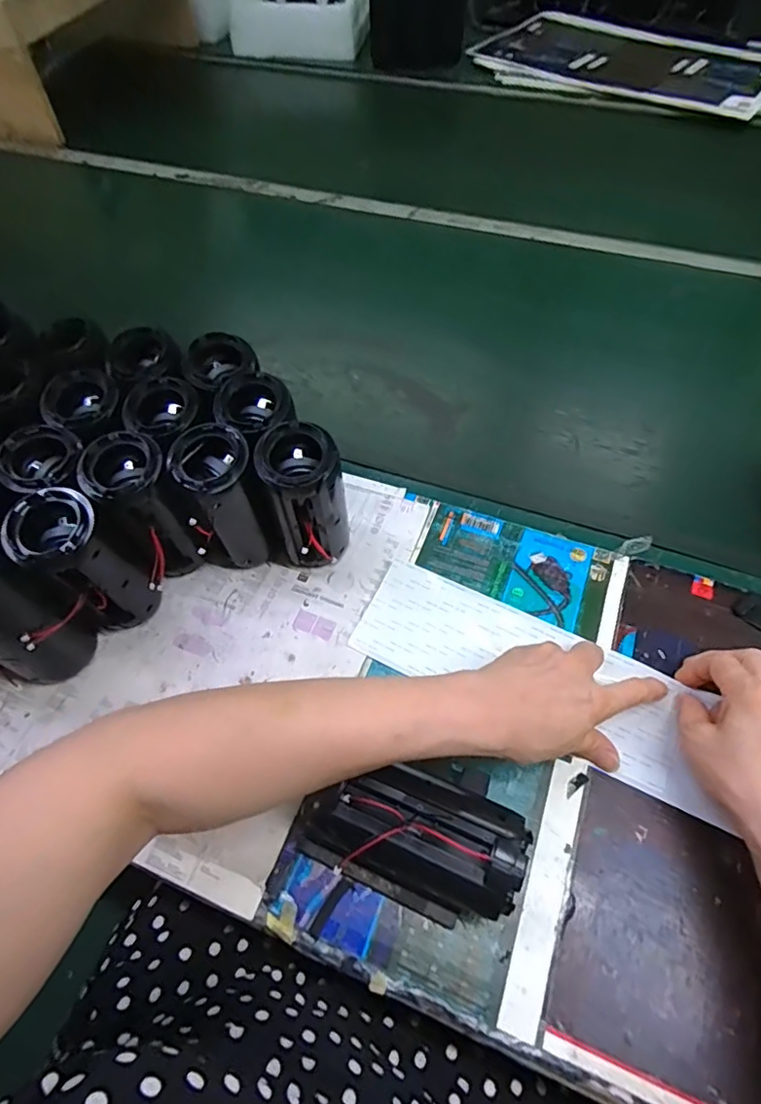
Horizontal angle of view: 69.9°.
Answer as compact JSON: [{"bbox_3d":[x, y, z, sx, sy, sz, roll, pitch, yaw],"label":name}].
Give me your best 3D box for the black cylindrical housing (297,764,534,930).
[{"bbox_3d":[0.020,0.189,0.367,0.147,0.065,0.079,19,61,15],"label":"black cylindrical housing"}]

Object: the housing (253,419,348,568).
[{"bbox_3d":[-0.058,-0.035,0.466,0.060,0.145,0.063,-2,57,2],"label":"housing"}]

